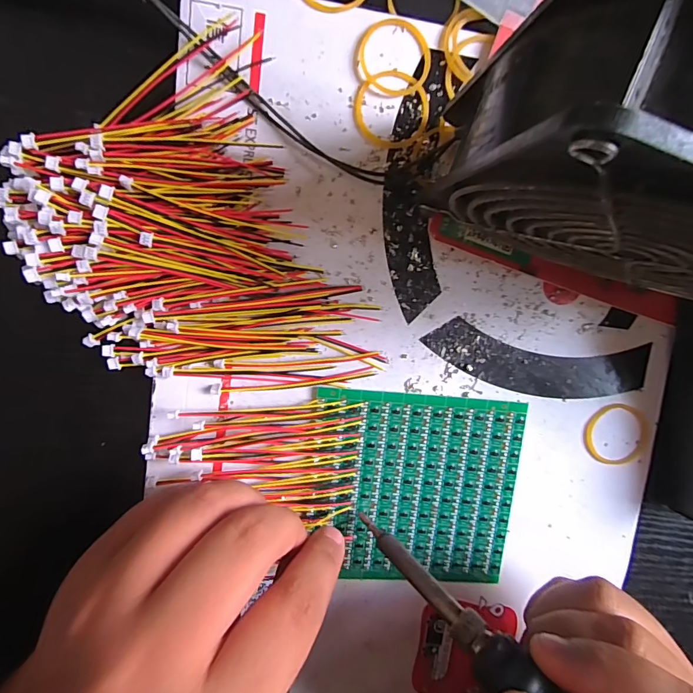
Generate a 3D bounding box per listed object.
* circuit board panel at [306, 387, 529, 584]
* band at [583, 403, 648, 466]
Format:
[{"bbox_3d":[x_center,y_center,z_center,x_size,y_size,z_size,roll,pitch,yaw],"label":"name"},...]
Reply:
[{"bbox_3d":[0.033,0.069,0.199,0.097,0.004,0.091,5,98,-5],"label":"circuit board panel"},{"bbox_3d":[0.134,0.044,0.206,0.033,0.004,0.031,13,97,-6],"label":"band"}]

